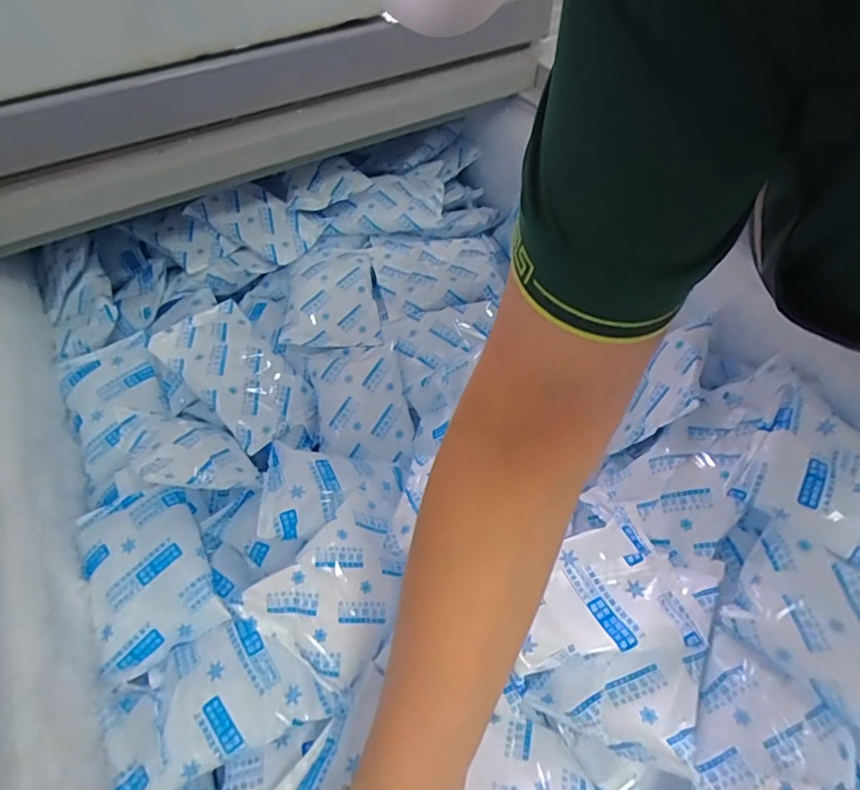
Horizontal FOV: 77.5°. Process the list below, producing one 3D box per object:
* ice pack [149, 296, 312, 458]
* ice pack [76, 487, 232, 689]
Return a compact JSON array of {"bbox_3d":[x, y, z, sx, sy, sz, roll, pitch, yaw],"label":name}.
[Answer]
[{"bbox_3d":[-0.196,-0.027,0.540,0.162,0.023,0.097,47,52,7],"label":"ice pack"},{"bbox_3d":[-0.226,0.137,0.428,0.089,0.033,0.141,-25,55,-16],"label":"ice pack"}]

